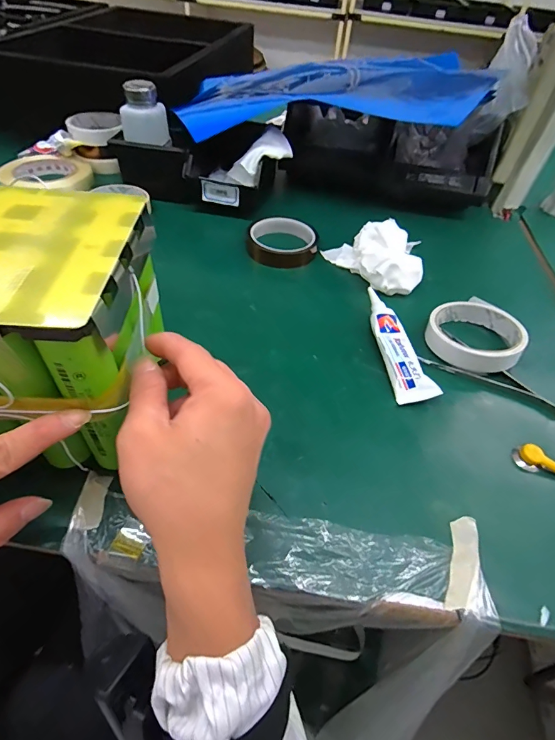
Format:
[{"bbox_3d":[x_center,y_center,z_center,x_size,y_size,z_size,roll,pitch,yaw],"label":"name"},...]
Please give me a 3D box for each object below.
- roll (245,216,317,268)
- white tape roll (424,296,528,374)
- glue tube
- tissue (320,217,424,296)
[{"bbox_3d":[0.007,-0.166,0.506,0.089,0.030,0.087,3,49,-3],"label":"roll"},{"bbox_3d":[0.197,-0.040,0.393,0.085,0.031,0.101,21,51,13],"label":"white tape roll"},{"bbox_3d":[0.115,-0.029,0.384,0.034,0.015,0.142,-3,50,-8],"label":"glue tube"},{"bbox_3d":[0.125,-0.138,0.473,0.084,0.041,0.121,-22,55,-23],"label":"tissue"}]

